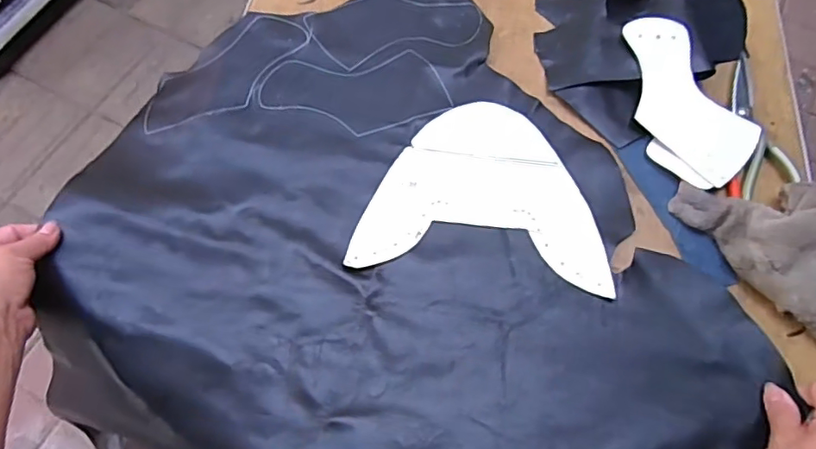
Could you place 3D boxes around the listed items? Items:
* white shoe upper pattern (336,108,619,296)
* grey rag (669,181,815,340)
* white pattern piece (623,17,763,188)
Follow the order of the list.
[{"bbox_3d":[0.071,-0.036,0.512,0.217,0.006,0.185,6,63,2],"label":"white shoe upper pattern"},{"bbox_3d":[0.340,0.014,0.476,0.110,0.036,0.191,-36,72,-15],"label":"grey rag"},{"bbox_3d":[0.274,-0.128,0.544,0.090,0.011,0.186,-26,74,-3],"label":"white pattern piece"}]

